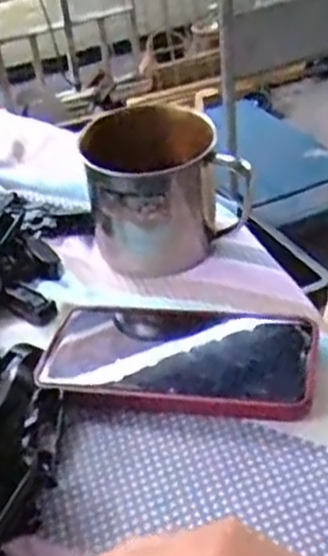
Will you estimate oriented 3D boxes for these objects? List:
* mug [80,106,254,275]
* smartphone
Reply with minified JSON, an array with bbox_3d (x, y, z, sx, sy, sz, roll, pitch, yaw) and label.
[{"bbox_3d":[0.001,-0.064,0.526,0.108,0.095,0.081,-10,37,-4],"label":"mug"},{"bbox_3d":[0.007,0.044,0.440,0.157,0.014,0.076,2,38,12],"label":"smartphone"}]

